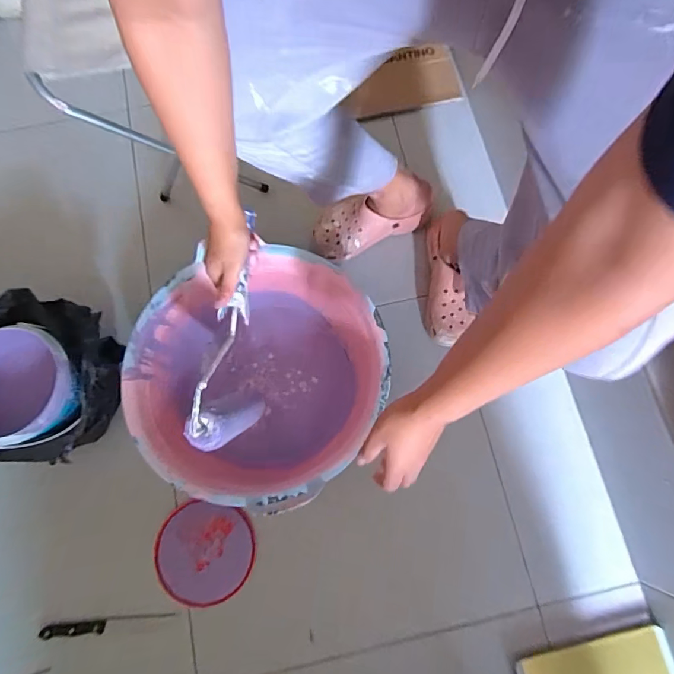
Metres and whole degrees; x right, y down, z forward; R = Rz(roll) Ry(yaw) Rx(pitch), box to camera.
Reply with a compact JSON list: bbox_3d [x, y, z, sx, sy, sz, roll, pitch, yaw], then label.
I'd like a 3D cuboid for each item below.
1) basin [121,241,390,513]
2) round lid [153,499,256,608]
[{"bbox_3d":[-0.130,0.068,0.766,0.408,0.194,0.408,0,75,0],"label":"basin"},{"bbox_3d":[-0.234,0.380,0.759,0.170,0.021,0.157,3,55,-4],"label":"round lid"}]

